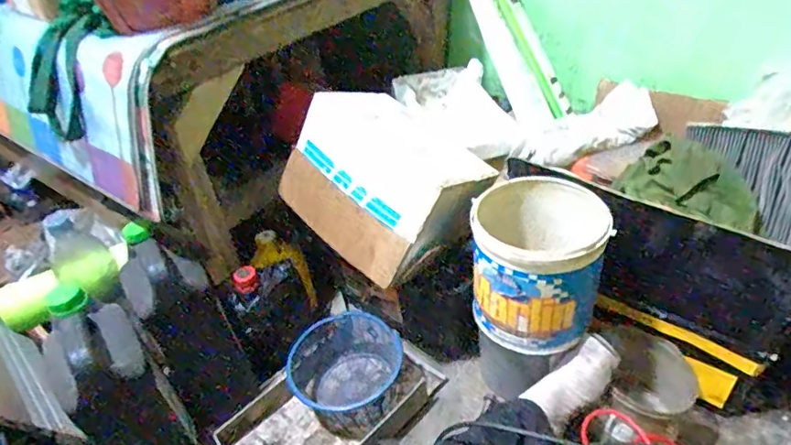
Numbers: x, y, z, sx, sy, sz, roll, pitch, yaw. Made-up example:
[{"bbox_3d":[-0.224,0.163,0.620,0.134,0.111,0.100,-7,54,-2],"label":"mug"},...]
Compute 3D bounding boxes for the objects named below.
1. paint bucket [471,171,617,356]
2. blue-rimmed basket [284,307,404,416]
[{"bbox_3d":[0.206,0.056,0.750,0.184,0.184,0.186,2,39,11],"label":"paint bucket"},{"bbox_3d":[-0.074,0.256,0.887,0.190,0.120,0.178,-5,38,4],"label":"blue-rimmed basket"}]

